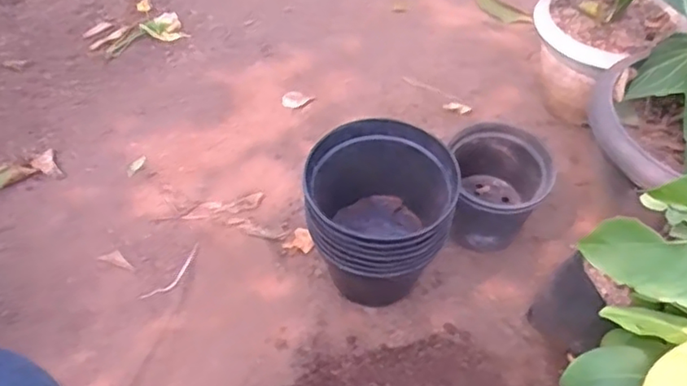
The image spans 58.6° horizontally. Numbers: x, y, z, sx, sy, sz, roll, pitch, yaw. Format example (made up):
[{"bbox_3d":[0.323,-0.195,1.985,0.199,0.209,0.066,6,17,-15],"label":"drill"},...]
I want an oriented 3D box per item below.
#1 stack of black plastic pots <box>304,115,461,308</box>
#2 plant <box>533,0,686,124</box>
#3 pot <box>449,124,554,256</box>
[{"bbox_3d":[0.041,0.041,0.768,0.170,0.192,0.168,11,53,6],"label":"stack of black plastic pots"},{"bbox_3d":[0.383,-0.273,0.906,0.227,0.362,0.187,30,57,19],"label":"plant"},{"bbox_3d":[0.208,-0.004,0.842,0.124,0.144,0.123,1,53,-1],"label":"pot"}]

